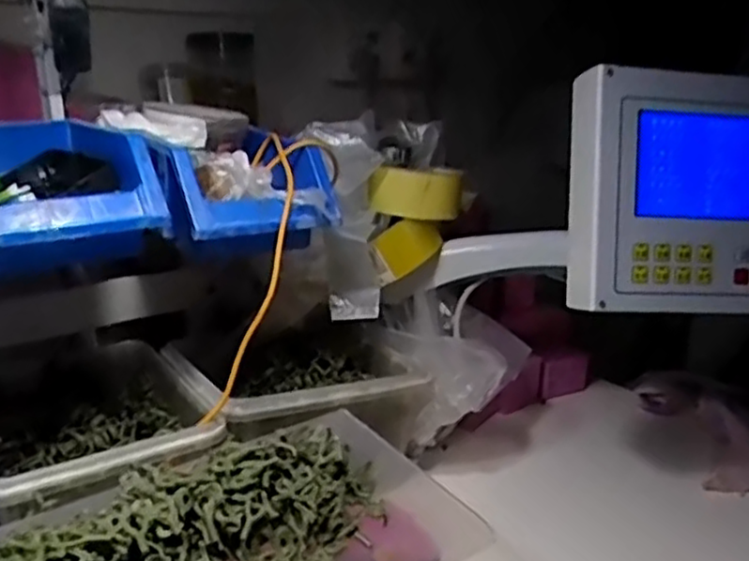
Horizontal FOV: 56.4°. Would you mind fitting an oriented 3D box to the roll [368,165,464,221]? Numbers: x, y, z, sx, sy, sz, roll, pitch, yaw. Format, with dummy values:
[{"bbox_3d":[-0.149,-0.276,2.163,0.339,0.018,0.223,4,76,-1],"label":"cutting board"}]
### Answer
[{"bbox_3d":[0.040,-0.088,0.674,0.089,0.043,0.076,3,17,2],"label":"roll"}]

